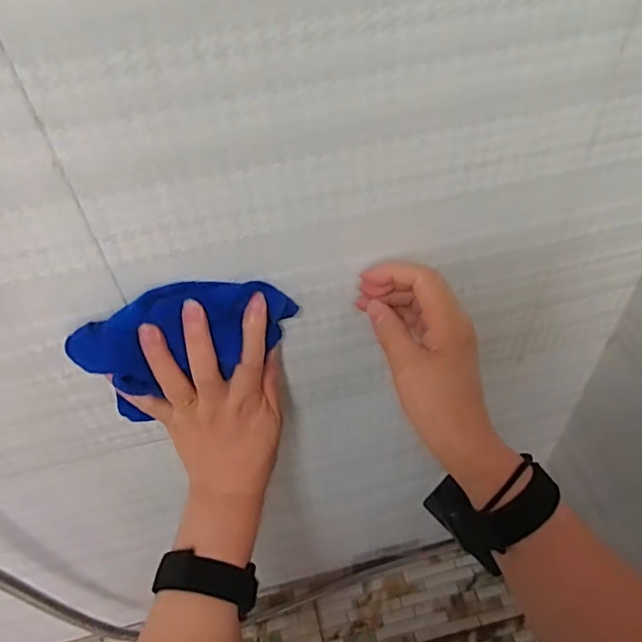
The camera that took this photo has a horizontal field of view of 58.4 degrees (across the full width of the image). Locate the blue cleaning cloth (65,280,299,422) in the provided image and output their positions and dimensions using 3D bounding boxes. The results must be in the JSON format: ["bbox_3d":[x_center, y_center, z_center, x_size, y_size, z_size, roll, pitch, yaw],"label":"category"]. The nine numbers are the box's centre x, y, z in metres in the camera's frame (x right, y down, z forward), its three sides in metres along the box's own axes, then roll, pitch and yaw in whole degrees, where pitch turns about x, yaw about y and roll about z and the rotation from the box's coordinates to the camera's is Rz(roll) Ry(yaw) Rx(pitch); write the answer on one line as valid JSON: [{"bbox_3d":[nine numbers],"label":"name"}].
[{"bbox_3d":[-0.083,0.017,0.374,0.136,0.092,0.031,-19,51,-9],"label":"blue cleaning cloth"}]

